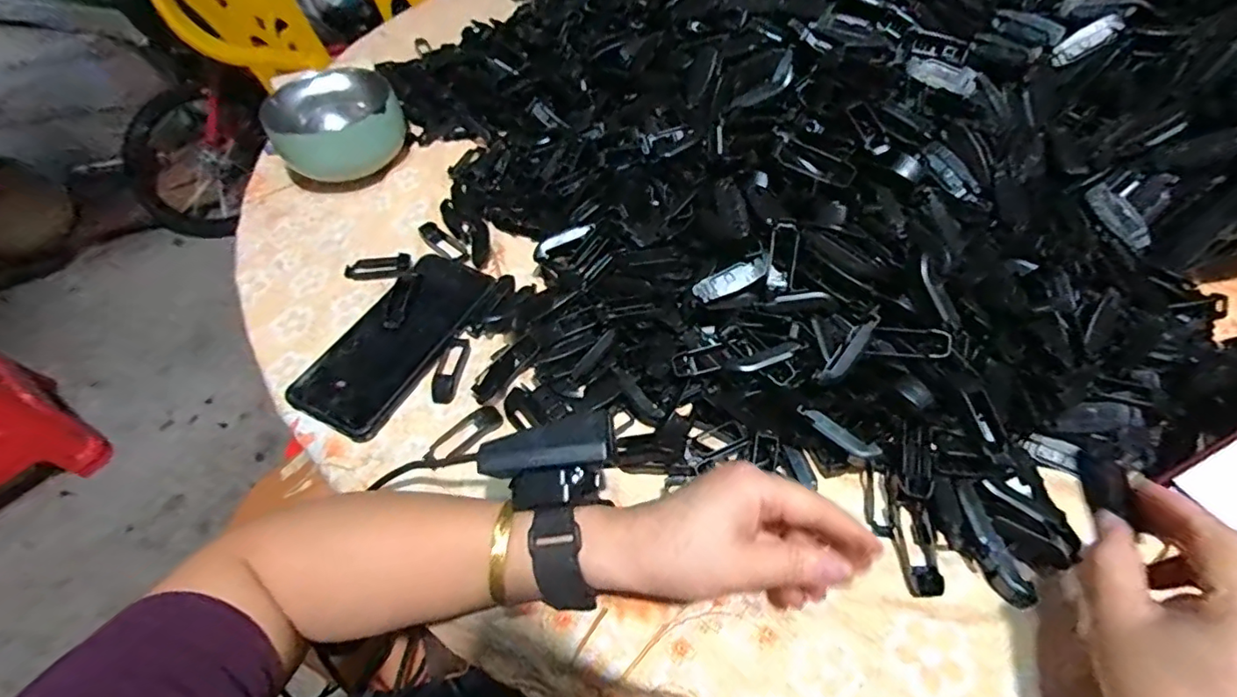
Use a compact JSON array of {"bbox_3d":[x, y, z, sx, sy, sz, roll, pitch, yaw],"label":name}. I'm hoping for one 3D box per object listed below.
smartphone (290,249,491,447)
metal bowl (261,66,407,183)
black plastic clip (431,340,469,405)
[{"bbox_3d":[-0.169,-0.012,0.427,0.077,0.007,0.164,21,57,19],"label":"smartphone"},{"bbox_3d":[-0.282,-0.221,0.558,0.120,0.067,0.120,-30,57,-18],"label":"metal bowl"},{"bbox_3d":[-0.124,0.015,0.414,0.019,0.010,0.056,5,54,7],"label":"black plastic clip"}]

